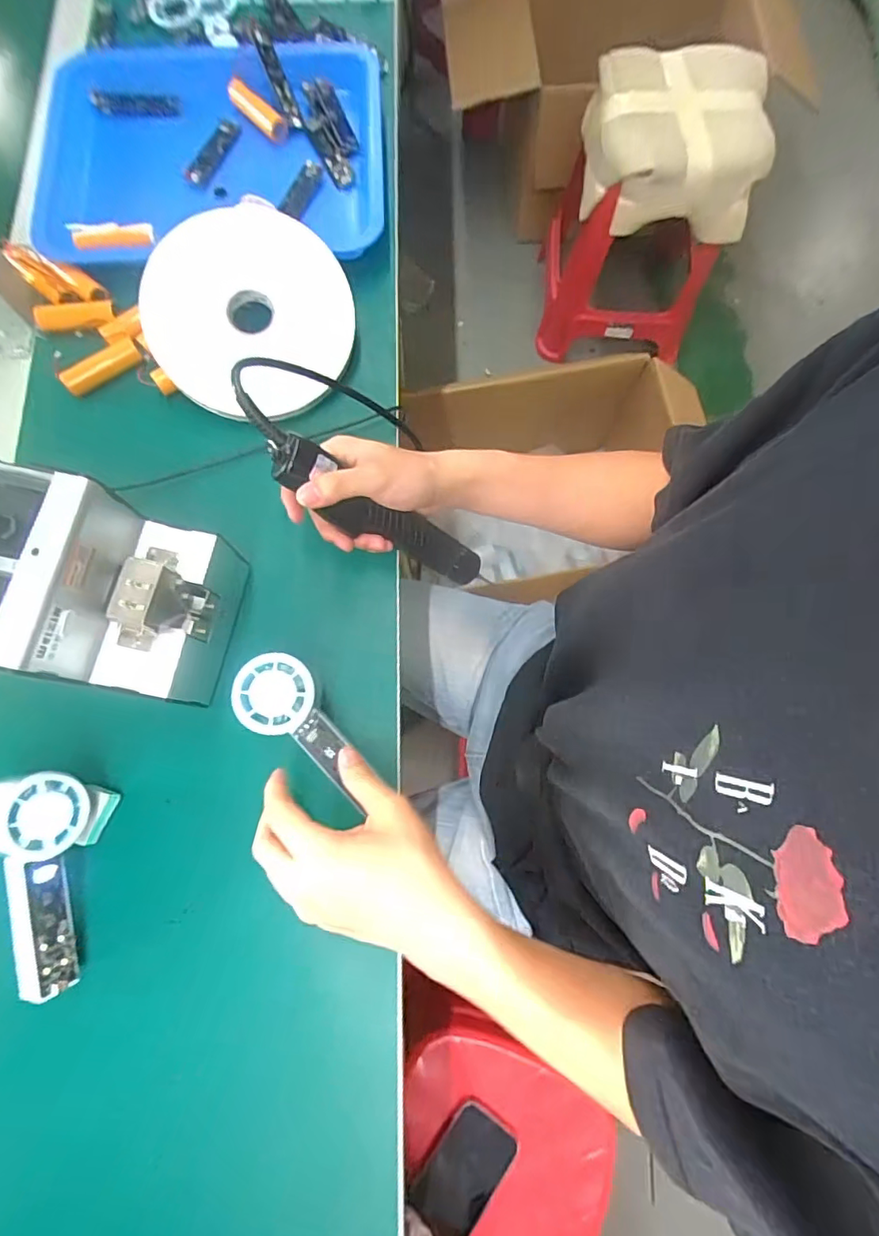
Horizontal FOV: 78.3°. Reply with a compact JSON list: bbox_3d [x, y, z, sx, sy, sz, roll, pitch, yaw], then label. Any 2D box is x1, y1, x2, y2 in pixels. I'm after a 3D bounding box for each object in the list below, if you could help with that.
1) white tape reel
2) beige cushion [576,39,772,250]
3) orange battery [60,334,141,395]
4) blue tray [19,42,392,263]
[{"bbox_3d":[-0.166,-0.271,0.477,0.175,0.014,0.178,-1,94,-8],"label":"white tape reel"},{"bbox_3d":[0.441,-0.903,1.018,0.328,0.156,0.295,9,77,1],"label":"beige cushion"},{"bbox_3d":[-0.311,-0.232,0.499,0.071,0.019,0.022,-30,79,-7],"label":"orange battery"},{"bbox_3d":[-0.228,-0.477,0.543,0.339,0.036,0.279,-1,77,-1],"label":"blue tray"}]

